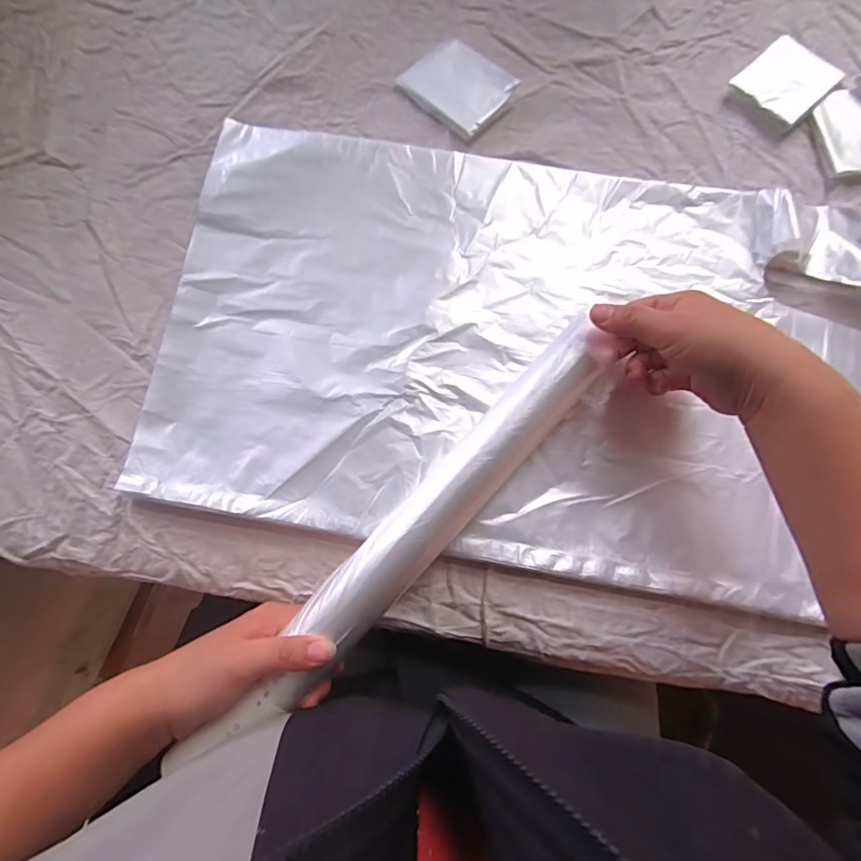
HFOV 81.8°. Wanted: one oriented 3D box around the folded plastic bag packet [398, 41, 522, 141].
[{"bbox_3d":[0.024,-0.294,0.426,0.085,0.013,0.064,42,82,8],"label":"folded plastic bag packet"}]

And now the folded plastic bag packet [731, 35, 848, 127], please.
[{"bbox_3d":[0.307,-0.301,0.425,0.082,0.009,0.064,-44,81,-8],"label":"folded plastic bag packet"}]

